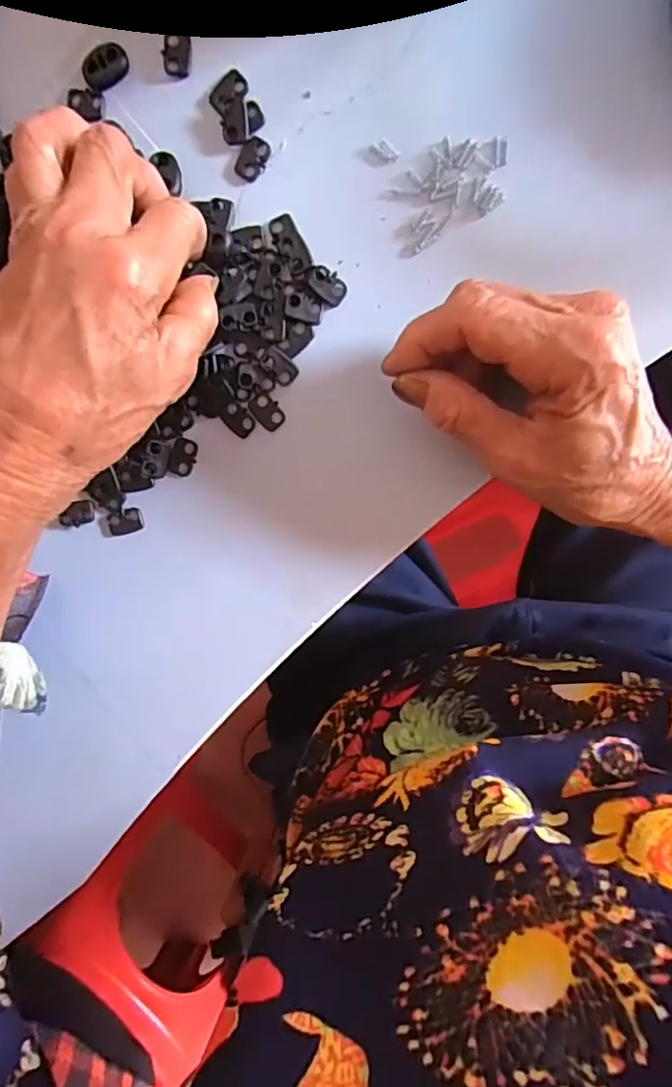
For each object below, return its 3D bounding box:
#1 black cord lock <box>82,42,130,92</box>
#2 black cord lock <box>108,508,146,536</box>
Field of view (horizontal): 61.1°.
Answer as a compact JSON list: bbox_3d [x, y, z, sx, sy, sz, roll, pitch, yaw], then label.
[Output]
[{"bbox_3d":[-0.106,-0.218,0.260,0.021,0.007,0.011,-40,93,9],"label":"black cord lock"},{"bbox_3d":[-0.106,-0.011,0.288,0.018,0.004,0.012,-16,96,7],"label":"black cord lock"}]

